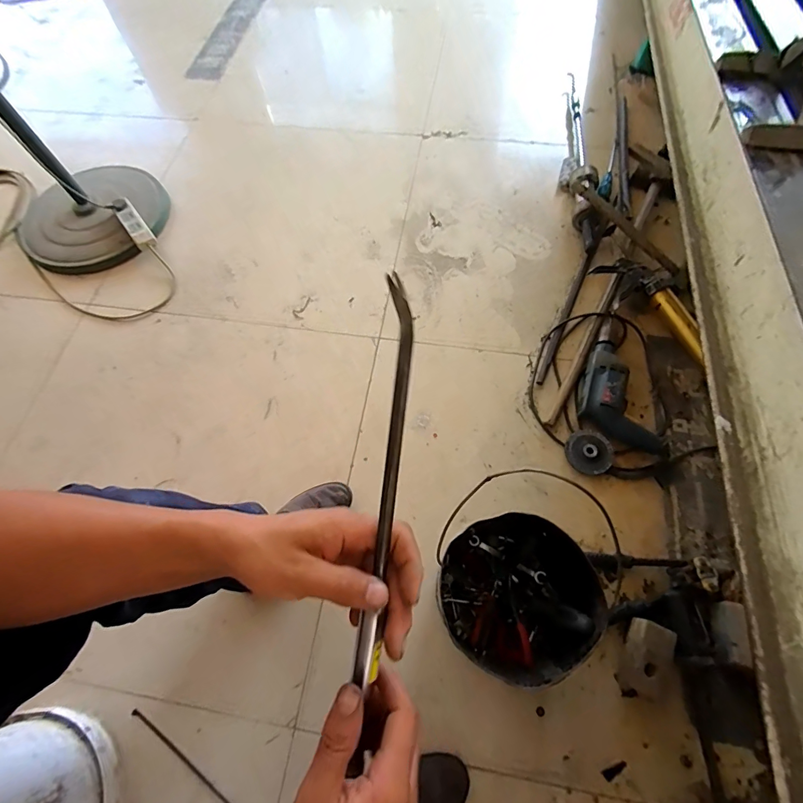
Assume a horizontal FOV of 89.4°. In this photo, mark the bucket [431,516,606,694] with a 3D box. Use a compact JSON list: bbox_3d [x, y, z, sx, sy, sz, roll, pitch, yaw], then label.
[{"bbox_3d":[0.181,0.318,0.685,0.237,0.203,0.236,-16,66,-5],"label":"bucket"}]

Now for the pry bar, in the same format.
[{"bbox_3d":[-0.012,0.057,0.265,0.017,0.018,0.268,6,95,6],"label":"pry bar"}]

